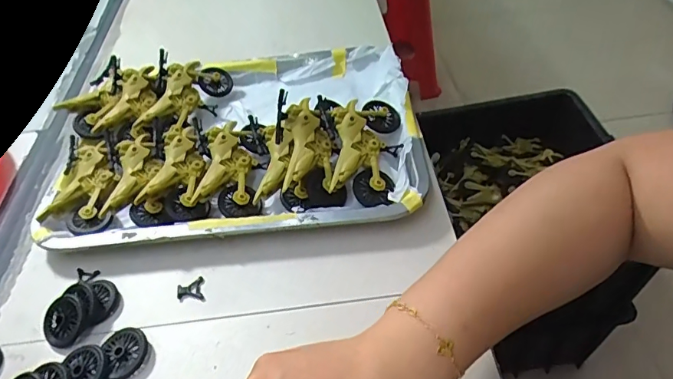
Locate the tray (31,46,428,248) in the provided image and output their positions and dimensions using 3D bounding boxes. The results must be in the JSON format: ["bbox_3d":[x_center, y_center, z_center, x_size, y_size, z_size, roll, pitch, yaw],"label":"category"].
[{"bbox_3d":[-0.101,-0.061,0.474,0.352,0.052,0.256,-6,46,3],"label":"tray"}]

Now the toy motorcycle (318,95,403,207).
[{"bbox_3d":[0.022,-0.046,0.432,0.070,0.034,0.118,-3,47,6],"label":"toy motorcycle"}]

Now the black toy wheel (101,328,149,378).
[{"bbox_3d":[-0.152,0.118,0.343,0.030,0.008,0.035,-19,47,-10],"label":"black toy wheel"}]

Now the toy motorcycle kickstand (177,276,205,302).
[{"bbox_3d":[-0.117,0.081,0.381,0.021,0.004,0.020,-11,49,-3],"label":"toy motorcycle kickstand"}]

